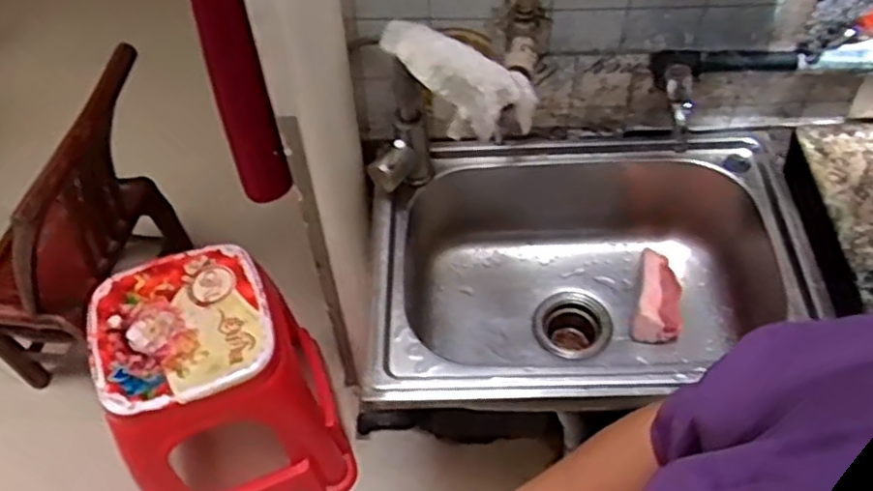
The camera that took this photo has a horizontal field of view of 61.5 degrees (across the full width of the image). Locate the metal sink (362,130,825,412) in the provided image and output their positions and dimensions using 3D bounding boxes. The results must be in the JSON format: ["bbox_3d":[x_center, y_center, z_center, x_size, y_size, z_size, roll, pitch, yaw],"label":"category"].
[{"bbox_3d":[0.195,0.067,0.998,0.542,0.212,0.385,-1,52,1],"label":"metal sink"}]

